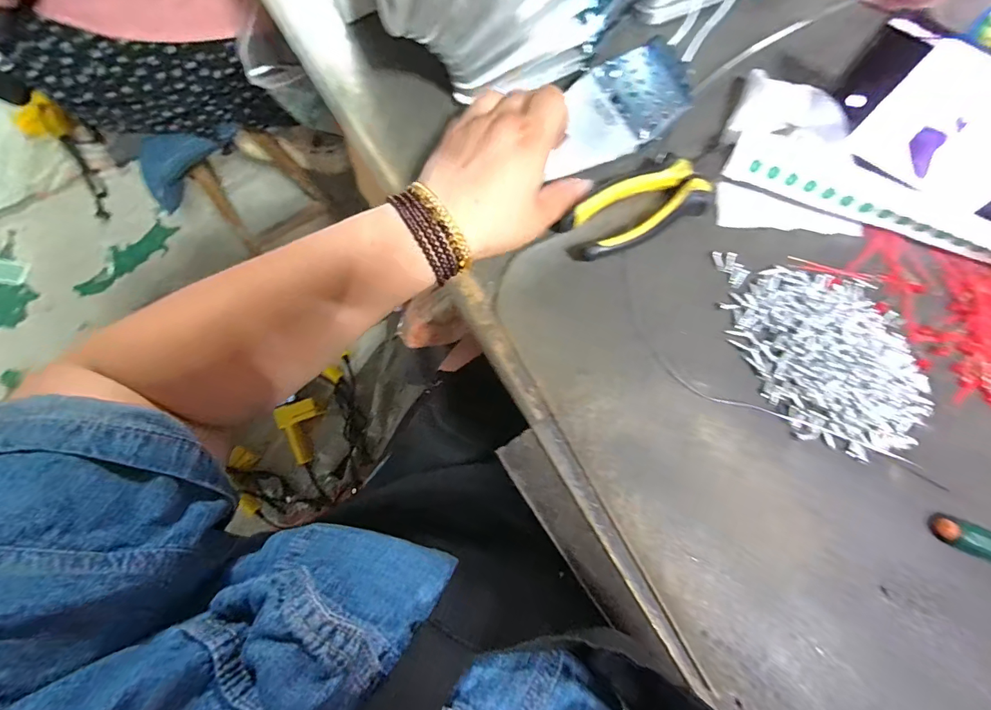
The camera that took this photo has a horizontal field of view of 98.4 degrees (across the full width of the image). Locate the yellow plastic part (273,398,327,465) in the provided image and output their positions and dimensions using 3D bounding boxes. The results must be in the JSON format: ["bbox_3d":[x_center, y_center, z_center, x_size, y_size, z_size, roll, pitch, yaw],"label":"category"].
[{"bbox_3d":[-0.445,0.173,0.992,0.103,0.069,0.128,-28,78,-6],"label":"yellow plastic part"}]

